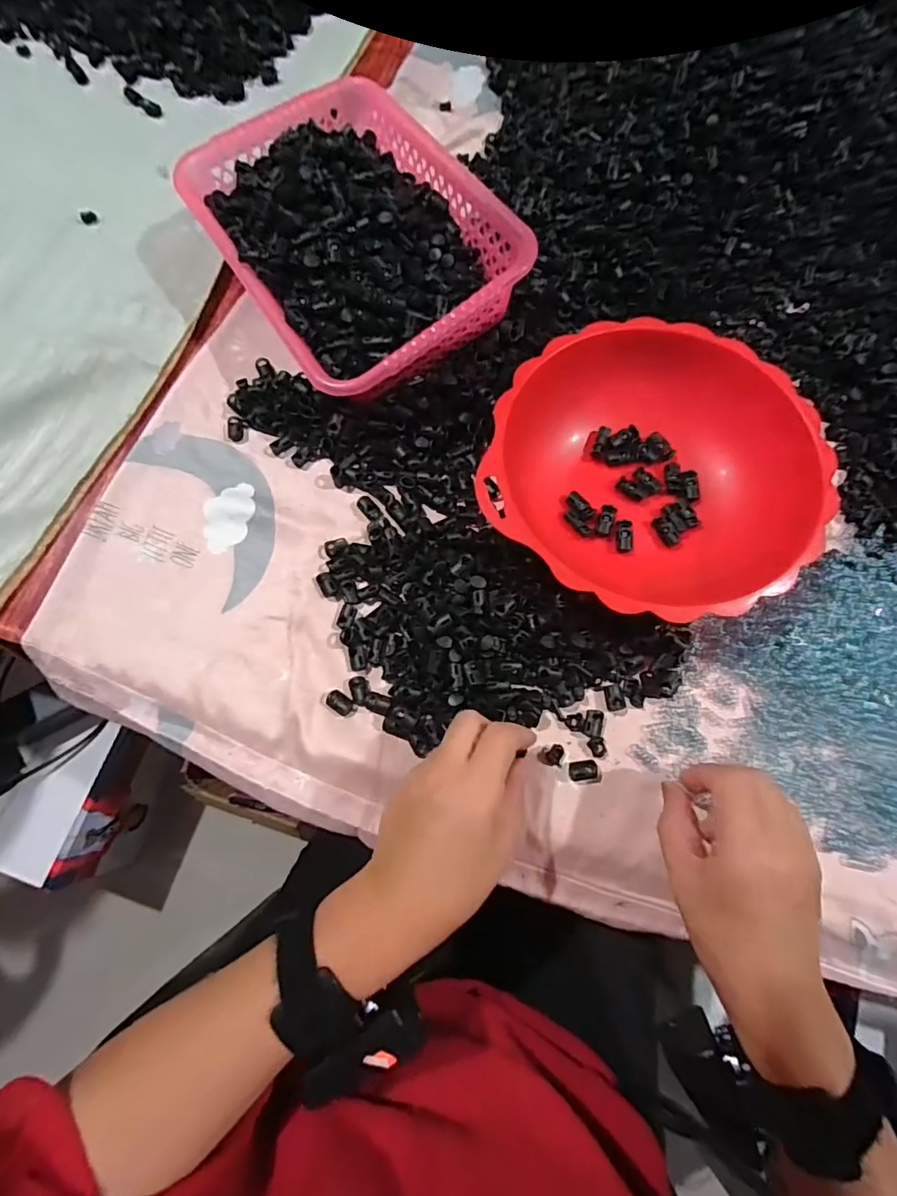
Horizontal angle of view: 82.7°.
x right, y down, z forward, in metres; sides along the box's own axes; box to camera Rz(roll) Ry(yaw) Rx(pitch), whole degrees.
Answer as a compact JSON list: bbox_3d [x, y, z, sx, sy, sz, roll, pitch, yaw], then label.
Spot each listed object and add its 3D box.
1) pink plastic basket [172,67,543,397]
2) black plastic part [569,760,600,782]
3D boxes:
[{"bbox_3d":[-0.090,-0.329,0.462,0.218,0.089,0.313,-33,77,-9],"label":"pink plastic basket"},{"bbox_3d":[0.100,0.127,0.373,0.023,0.011,0.015,-6,74,-2],"label":"black plastic part"}]

